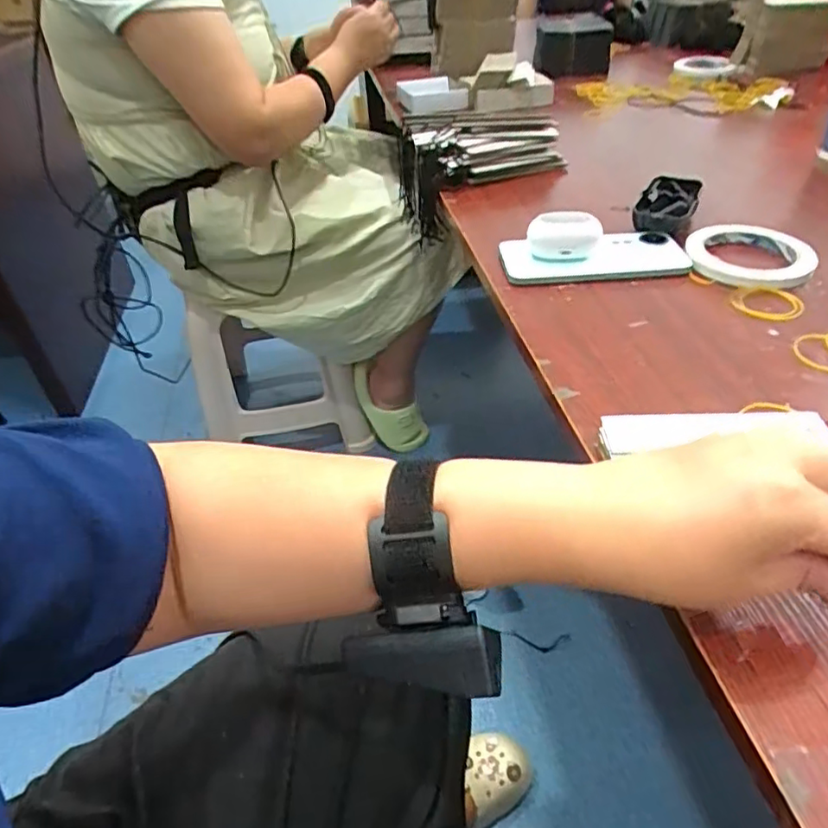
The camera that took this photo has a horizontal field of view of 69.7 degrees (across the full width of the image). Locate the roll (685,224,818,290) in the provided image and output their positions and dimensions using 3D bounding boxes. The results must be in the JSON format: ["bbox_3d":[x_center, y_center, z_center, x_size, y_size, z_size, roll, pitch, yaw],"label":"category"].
[{"bbox_3d":[0.300,-0.143,0.532,0.101,0.013,0.112,22,47,26],"label":"roll"}]

